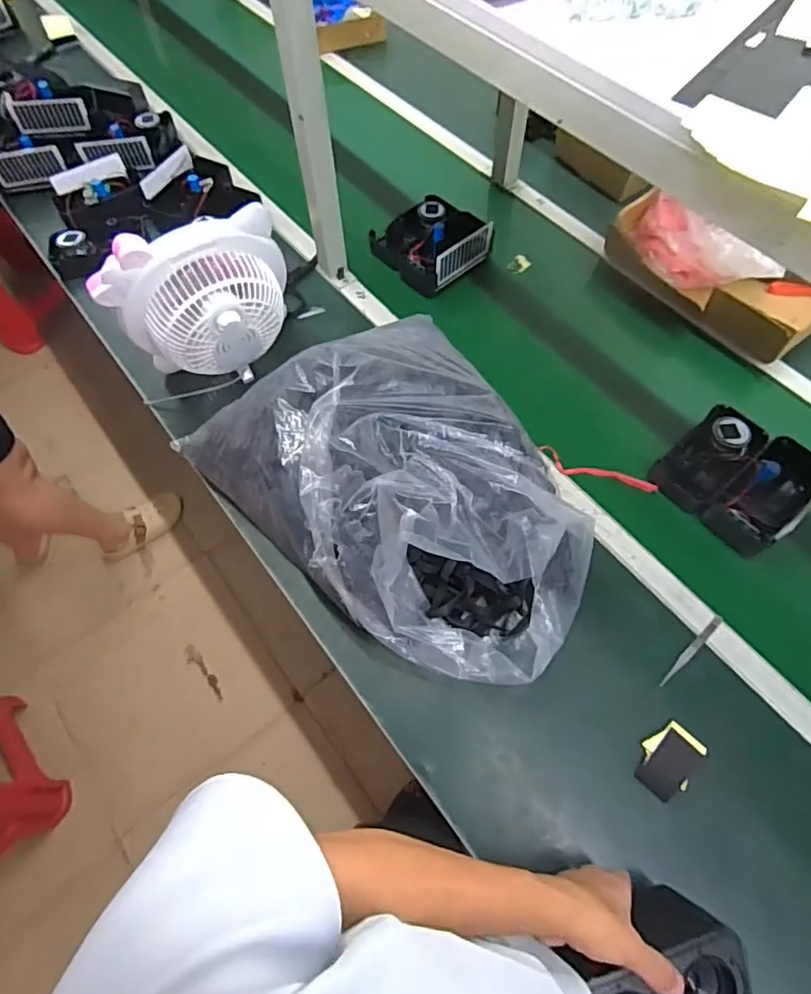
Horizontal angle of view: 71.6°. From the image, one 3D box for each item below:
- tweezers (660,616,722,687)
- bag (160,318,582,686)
[{"bbox_3d":[0.377,0.203,0.740,0.126,0.006,0.014,-39,68,-17],"label":"tweezers"},{"bbox_3d":[0.012,-0.038,0.778,0.395,0.168,0.576,-42,69,-18],"label":"bag"}]

